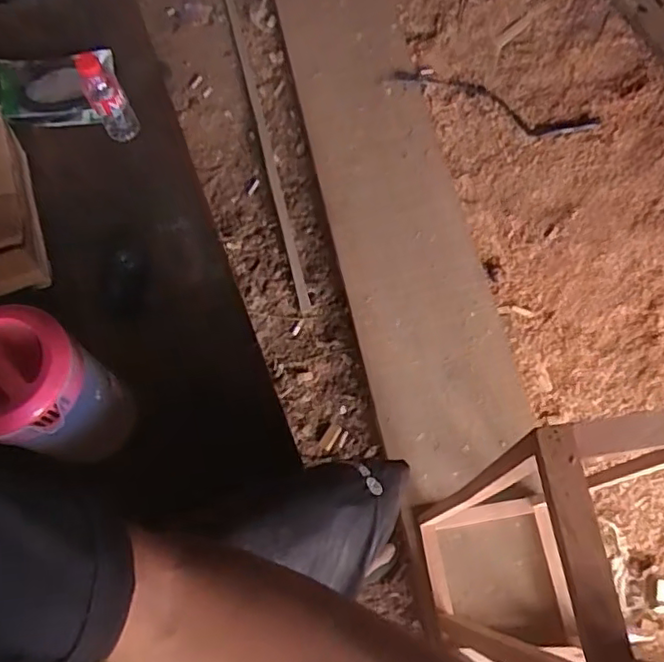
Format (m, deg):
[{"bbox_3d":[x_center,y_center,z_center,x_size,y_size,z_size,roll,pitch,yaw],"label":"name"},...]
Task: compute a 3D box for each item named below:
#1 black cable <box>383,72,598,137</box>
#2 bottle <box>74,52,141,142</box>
[{"bbox_3d":[0.365,-0.523,1.386,0.470,0.052,0.105,25,67,15],"label":"black cable"},{"bbox_3d":[-0.325,-0.338,0.888,0.055,0.135,0.047,-22,70,-8],"label":"bottle"}]

